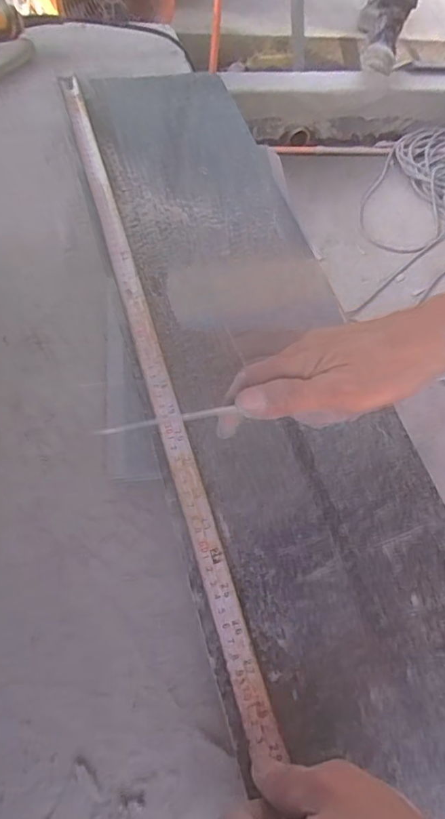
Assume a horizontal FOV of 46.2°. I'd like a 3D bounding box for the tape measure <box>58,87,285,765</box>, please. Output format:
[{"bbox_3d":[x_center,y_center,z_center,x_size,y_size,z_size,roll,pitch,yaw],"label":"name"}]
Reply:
[{"bbox_3d":[-0.076,-0.088,0.480,0.020,0.011,0.690,-14,63,-11],"label":"tape measure"}]

